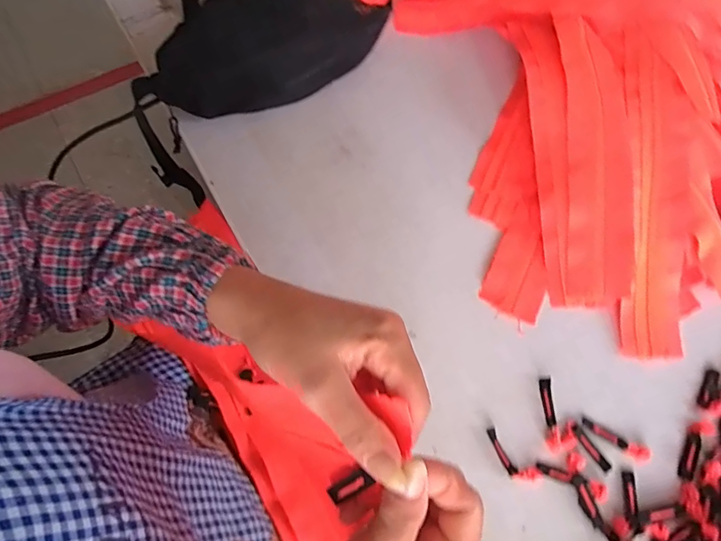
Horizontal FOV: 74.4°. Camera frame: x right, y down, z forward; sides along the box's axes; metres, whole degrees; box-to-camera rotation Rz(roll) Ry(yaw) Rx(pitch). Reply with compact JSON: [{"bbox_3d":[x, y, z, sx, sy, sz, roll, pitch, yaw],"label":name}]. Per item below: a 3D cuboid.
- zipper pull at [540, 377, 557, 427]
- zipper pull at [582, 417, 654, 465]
[{"bbox_3d":[0.180,0.127,0.458,0.010,0.007,0.045,1,68,-1],"label":"zipper pull"},{"bbox_3d":[0.241,0.158,0.444,0.066,0.007,0.017,30,71,10],"label":"zipper pull"}]

